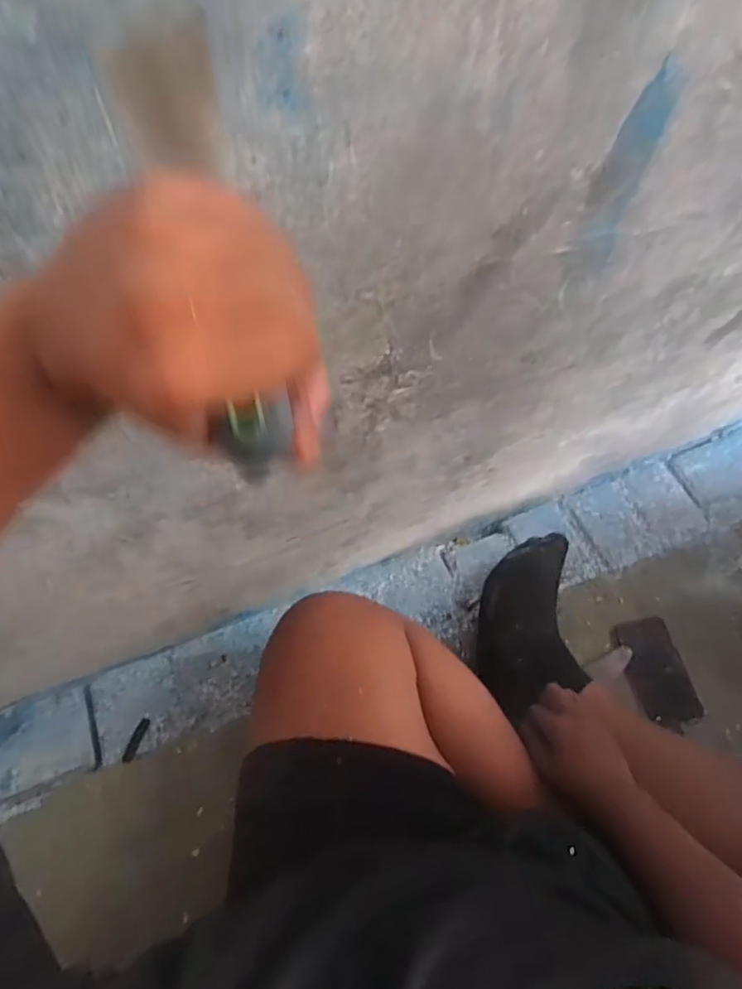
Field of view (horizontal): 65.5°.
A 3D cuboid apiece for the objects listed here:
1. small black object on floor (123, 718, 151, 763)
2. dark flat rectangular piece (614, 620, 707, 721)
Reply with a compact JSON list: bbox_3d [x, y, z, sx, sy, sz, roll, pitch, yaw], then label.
[{"bbox_3d":[-0.311,0.325,0.765,0.015,0.007,0.056,15,59,6],"label":"small black object on floor"},{"bbox_3d":[0.412,0.253,0.830,0.073,0.012,0.146,-23,74,14],"label":"dark flat rectangular piece"}]

